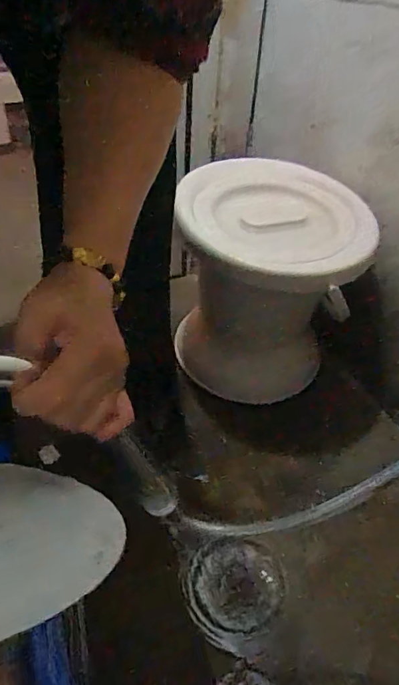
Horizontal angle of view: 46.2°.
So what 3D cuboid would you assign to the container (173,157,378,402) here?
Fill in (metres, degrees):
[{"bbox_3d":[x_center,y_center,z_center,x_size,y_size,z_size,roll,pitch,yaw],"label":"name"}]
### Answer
[{"bbox_3d":[0.098,-0.092,0.788,0.273,0.317,0.246,-7,42,-14],"label":"container"}]

